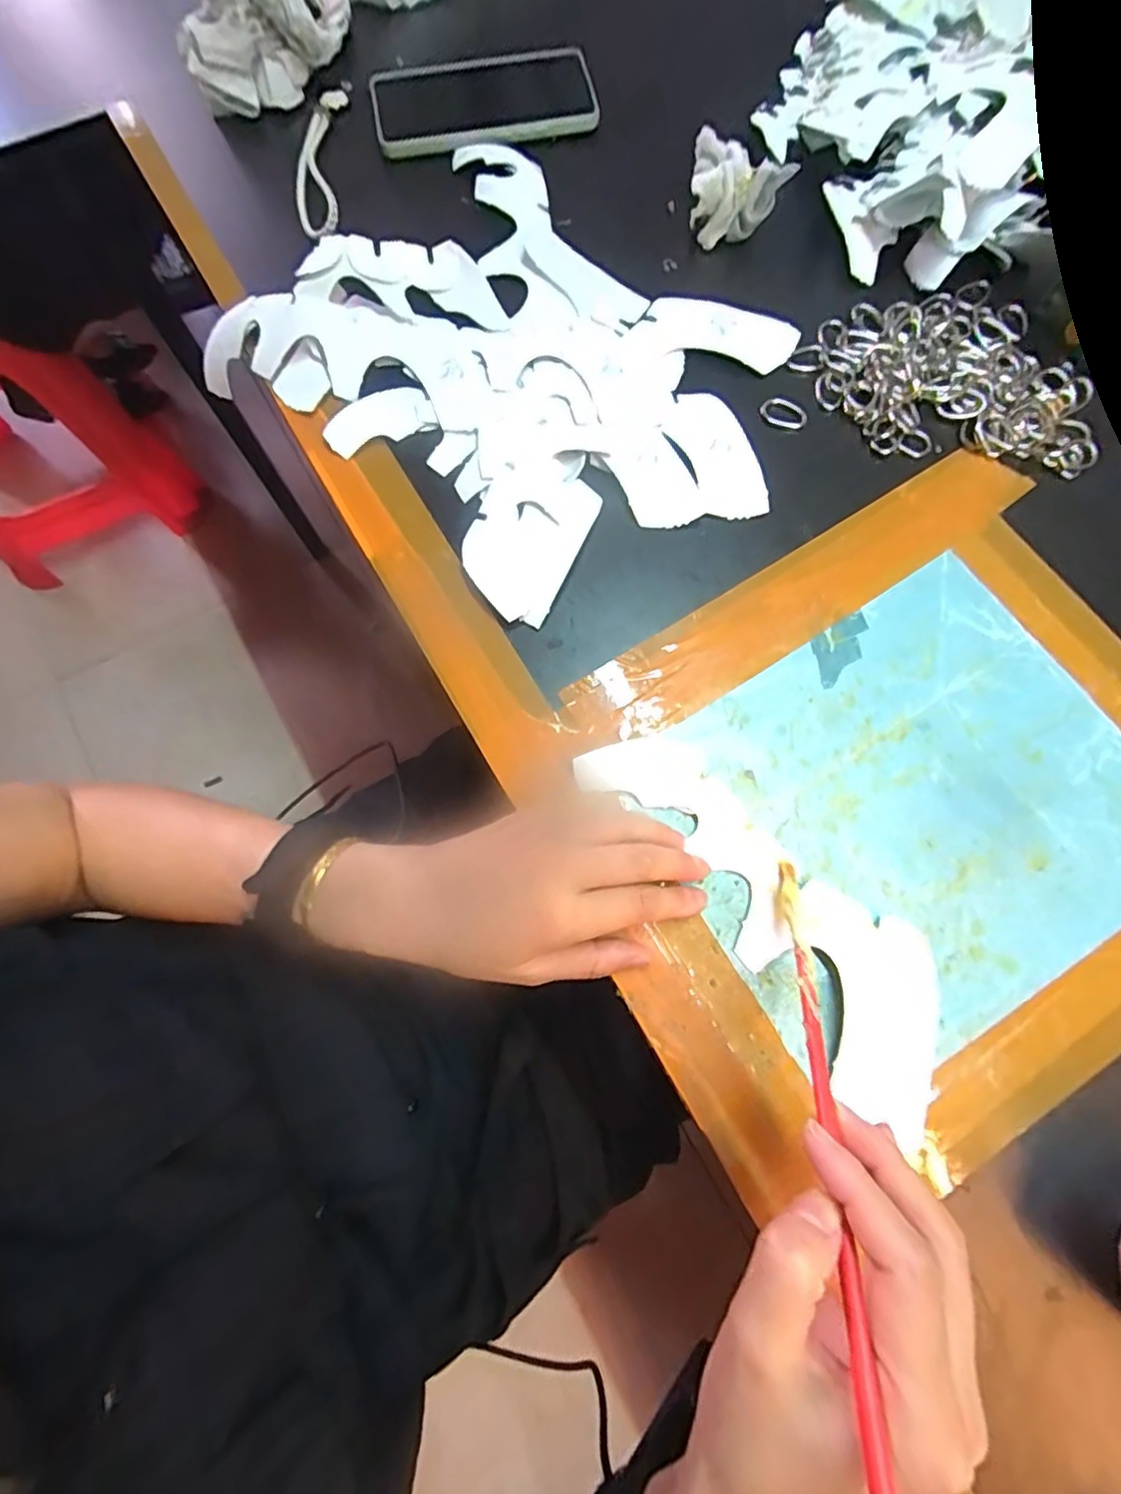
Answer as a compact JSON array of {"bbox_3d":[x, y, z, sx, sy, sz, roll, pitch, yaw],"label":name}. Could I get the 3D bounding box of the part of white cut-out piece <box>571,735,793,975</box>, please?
[{"bbox_3d":[0.071,0.044,0.305,0.054,0.005,0.133,-41,82,-13],"label":"part of white cut-out piece"}]

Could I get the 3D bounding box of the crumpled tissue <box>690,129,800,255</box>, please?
[{"bbox_3d":[0.122,-0.382,0.407,0.066,0.035,0.048,9,75,2],"label":"crumpled tissue"}]

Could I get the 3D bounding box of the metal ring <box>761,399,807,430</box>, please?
[{"bbox_3d":[0.142,-0.213,0.377,0.030,0.008,0.015,21,76,5],"label":"metal ring"}]

